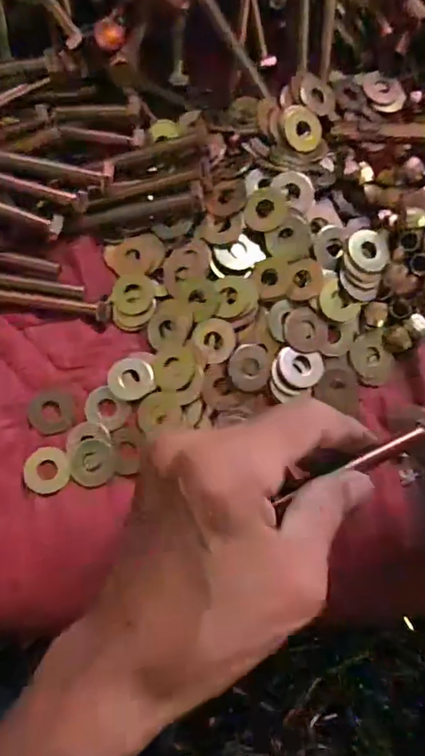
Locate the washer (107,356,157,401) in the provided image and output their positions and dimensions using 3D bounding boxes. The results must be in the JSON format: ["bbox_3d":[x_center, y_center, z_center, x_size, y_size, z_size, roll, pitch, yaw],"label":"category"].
[{"bbox_3d":[-0.044,0.000,0.285,0.025,0.004,0.023,0,78,-1],"label":"washer"}]

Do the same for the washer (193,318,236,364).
[{"bbox_3d":[0.001,-0.020,0.286,0.022,0.004,0.024,-8,82,7],"label":"washer"}]

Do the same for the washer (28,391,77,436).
[{"bbox_3d":[-0.087,0.018,0.283,0.025,0.004,0.023,0,81,0],"label":"washer"}]

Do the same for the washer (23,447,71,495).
[{"bbox_3d":[-0.087,0.049,0.277,0.022,0.006,0.024,0,78,-1],"label":"washer"}]

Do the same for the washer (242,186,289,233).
[{"bbox_3d":[0.030,-0.094,0.293,0.024,0.004,0.024,0,78,-1],"label":"washer"}]

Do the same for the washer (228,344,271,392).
[{"bbox_3d":[0.020,-0.006,0.283,0.023,0.004,0.024,0,78,-1],"label":"washer"}]

